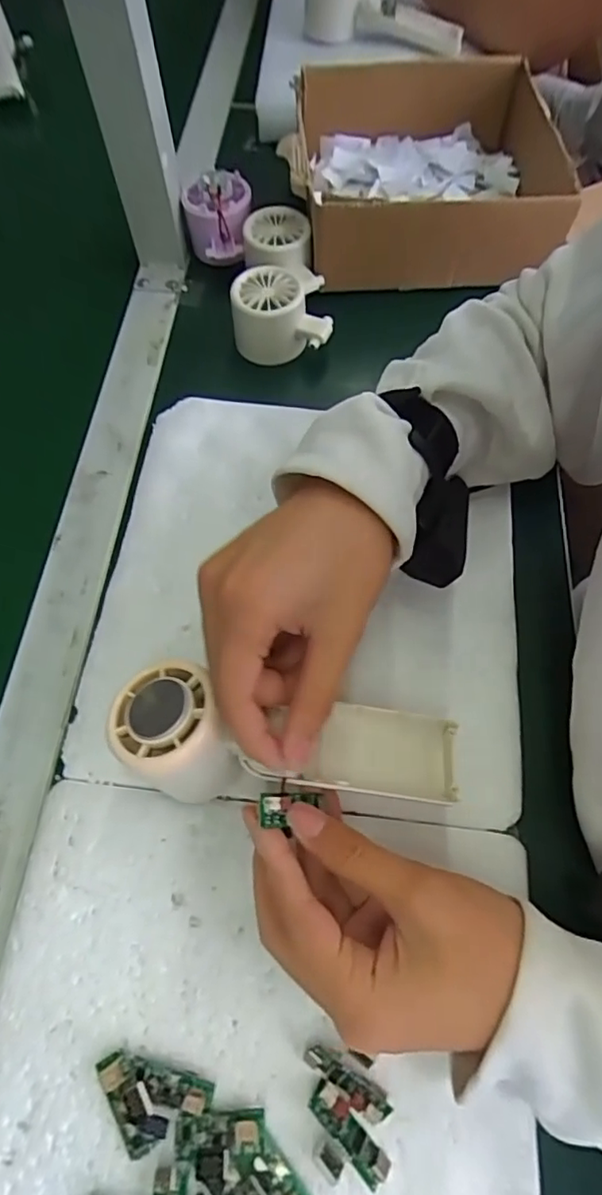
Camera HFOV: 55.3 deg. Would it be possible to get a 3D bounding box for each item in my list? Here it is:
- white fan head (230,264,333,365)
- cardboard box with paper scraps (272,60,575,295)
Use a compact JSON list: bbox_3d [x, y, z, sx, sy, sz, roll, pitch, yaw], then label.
[{"bbox_3d":[-0.013,-0.216,0.450,0.072,0.058,0.050,9,65,5],"label":"white fan head"},{"bbox_3d":[0.109,-0.373,0.497,0.228,0.071,0.220,-4,65,-1],"label":"cardboard box with paper scraps"}]

